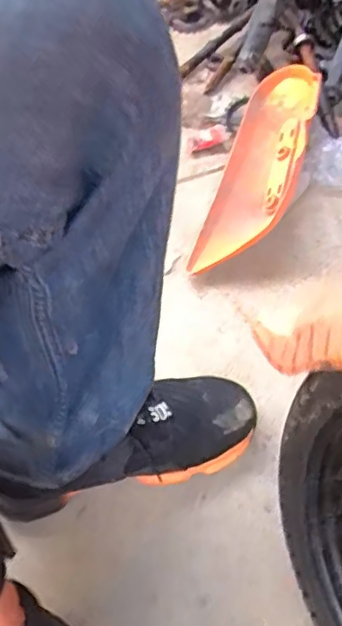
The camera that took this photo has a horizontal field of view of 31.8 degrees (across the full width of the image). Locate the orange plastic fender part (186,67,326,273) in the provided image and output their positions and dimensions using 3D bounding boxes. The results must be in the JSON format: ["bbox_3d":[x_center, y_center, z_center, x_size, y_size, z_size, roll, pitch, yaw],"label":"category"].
[{"bbox_3d":[0.120,-0.193,0.813,0.111,0.107,0.321,19,78,14],"label":"orange plastic fender part"}]

